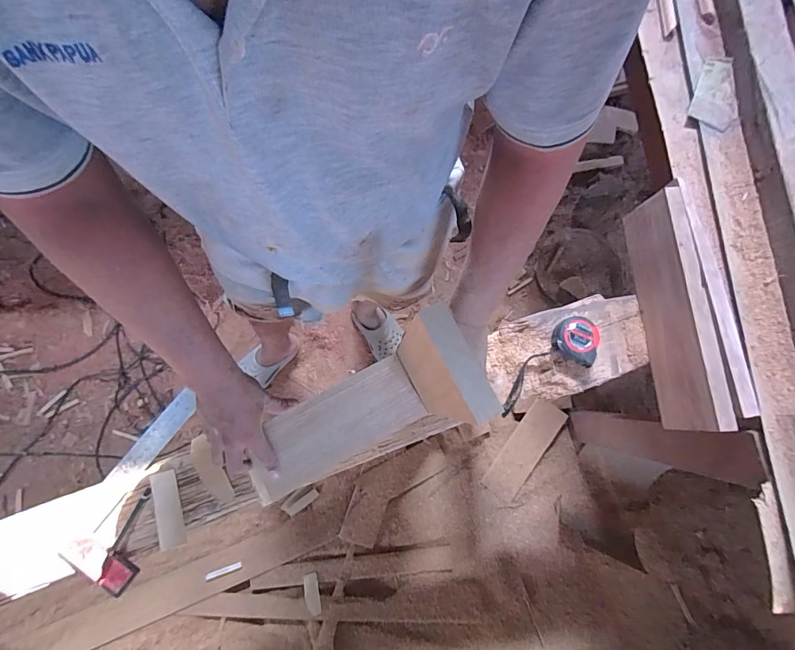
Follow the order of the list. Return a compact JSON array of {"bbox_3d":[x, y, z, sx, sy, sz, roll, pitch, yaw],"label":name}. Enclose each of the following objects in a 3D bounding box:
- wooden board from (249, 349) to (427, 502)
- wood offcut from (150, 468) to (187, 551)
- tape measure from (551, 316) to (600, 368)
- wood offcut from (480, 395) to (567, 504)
[{"bbox_3d":[-0.101,0.159,0.619,0.276,0.024,0.110,-32,80,-8],"label":"wooden board"},{"bbox_3d":[-0.341,0.273,0.598,0.037,0.010,0.106,-15,80,-2],"label":"wood offcut"},{"bbox_3d":[0.282,0.023,0.637,0.064,0.034,0.067,0,79,1],"label":"tape measure"},{"bbox_3d":[0.403,0.395,1.284,0.105,0.015,0.328,34,88,18],"label":"wood offcut"}]

